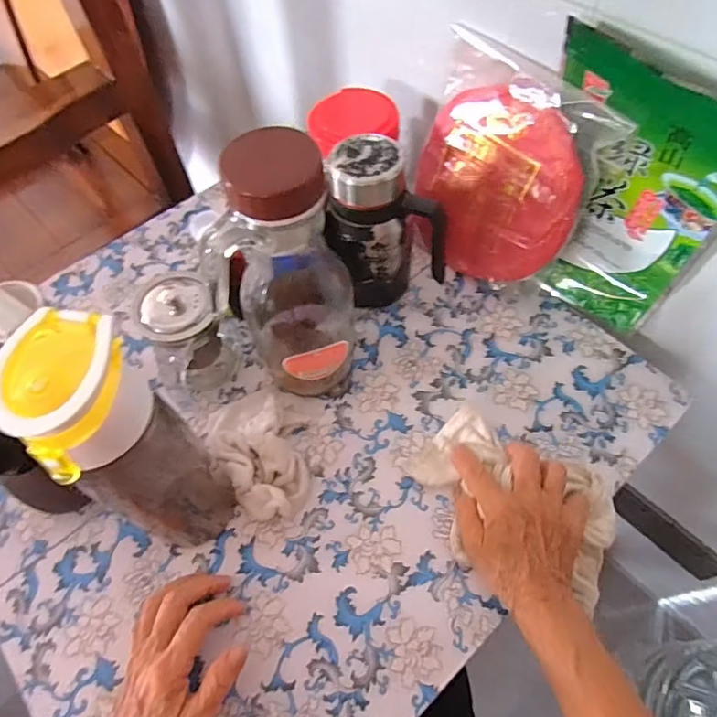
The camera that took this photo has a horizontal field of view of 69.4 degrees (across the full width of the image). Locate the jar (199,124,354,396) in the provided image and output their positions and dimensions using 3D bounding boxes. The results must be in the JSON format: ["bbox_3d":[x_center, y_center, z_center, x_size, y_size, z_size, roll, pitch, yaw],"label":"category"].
[{"bbox_3d":[-0.060,-0.054,0.422,0.087,0.257,0.091,-1,60,2],"label":"jar"}]

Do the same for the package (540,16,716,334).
[{"bbox_3d":[0.228,-0.140,0.470,0.026,0.242,0.173,-40,66,-19],"label":"package"}]

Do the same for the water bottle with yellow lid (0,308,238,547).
[{"bbox_3d":[-0.171,0.062,0.364,0.122,0.246,0.082,20,63,14],"label":"water bottle with yellow lid"}]

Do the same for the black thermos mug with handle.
[{"bbox_3d":[0.026,-0.128,0.513,0.108,0.162,0.075,-7,60,-1],"label":"black thermos mug with handle"}]

